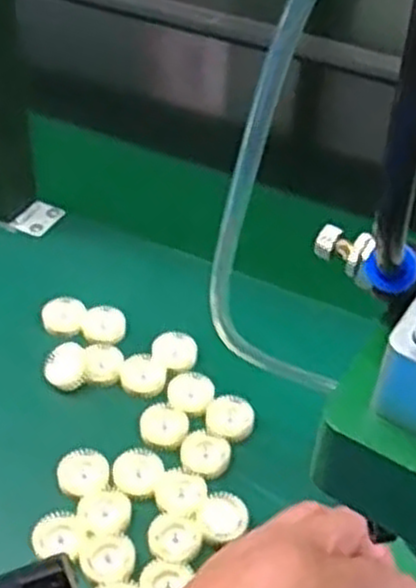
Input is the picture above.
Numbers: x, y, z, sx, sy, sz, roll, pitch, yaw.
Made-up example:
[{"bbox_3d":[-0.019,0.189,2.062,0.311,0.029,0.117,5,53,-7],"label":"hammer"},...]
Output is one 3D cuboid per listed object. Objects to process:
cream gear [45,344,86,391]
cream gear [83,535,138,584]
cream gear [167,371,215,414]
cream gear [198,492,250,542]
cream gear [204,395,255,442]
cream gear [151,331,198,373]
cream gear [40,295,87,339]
[{"bbox_3d":[-0.100,0.052,0.560,0.028,0.013,0.031,-3,44,-6],"label":"cream gear"},{"bbox_3d":[-0.057,0.154,0.466,0.030,0.005,0.028,-1,48,1],"label":"cream gear"},{"bbox_3d":[-0.012,0.067,0.552,0.032,0.009,0.027,6,44,3],"label":"cream gear"},{"bbox_3d":[0.008,0.136,0.488,0.032,0.007,0.030,-30,53,-30],"label":"cream gear"},{"bbox_3d":[0.014,0.083,0.540,0.033,0.010,0.029,16,45,13],"label":"cream gear"},{"bbox_3d":[-0.024,0.042,0.577,0.032,0.013,0.030,-1,44,-5],"label":"cream gear"},{"bbox_3d":[-0.108,0.016,0.598,0.032,0.011,0.030,-8,45,-12],"label":"cream gear"}]

